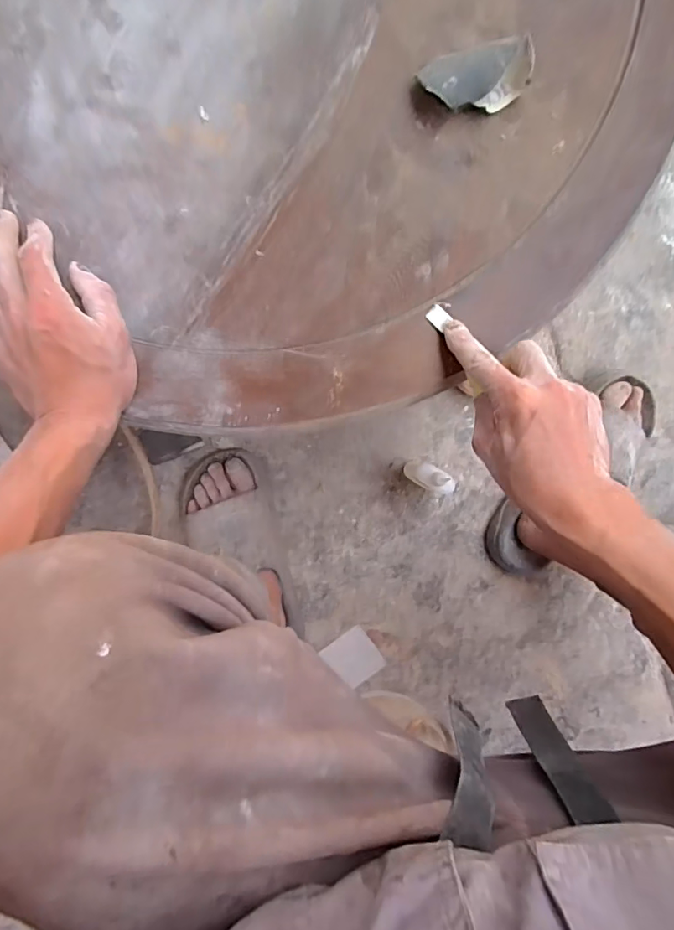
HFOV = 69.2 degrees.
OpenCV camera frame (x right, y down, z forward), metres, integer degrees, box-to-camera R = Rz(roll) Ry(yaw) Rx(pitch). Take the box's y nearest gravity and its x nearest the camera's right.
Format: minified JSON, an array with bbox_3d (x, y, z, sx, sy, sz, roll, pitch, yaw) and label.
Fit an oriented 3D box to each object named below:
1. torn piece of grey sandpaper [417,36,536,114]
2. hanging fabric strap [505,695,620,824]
[{"bbox_3d":[0.106,-0.292,0.371,0.082,0.032,0.034,-10,94,-2],"label":"torn piece of grey sandpaper"},{"bbox_3d":[0.168,0.219,0.375,0.033,0.135,0.006,-2,96,2],"label":"hanging fabric strap"}]

